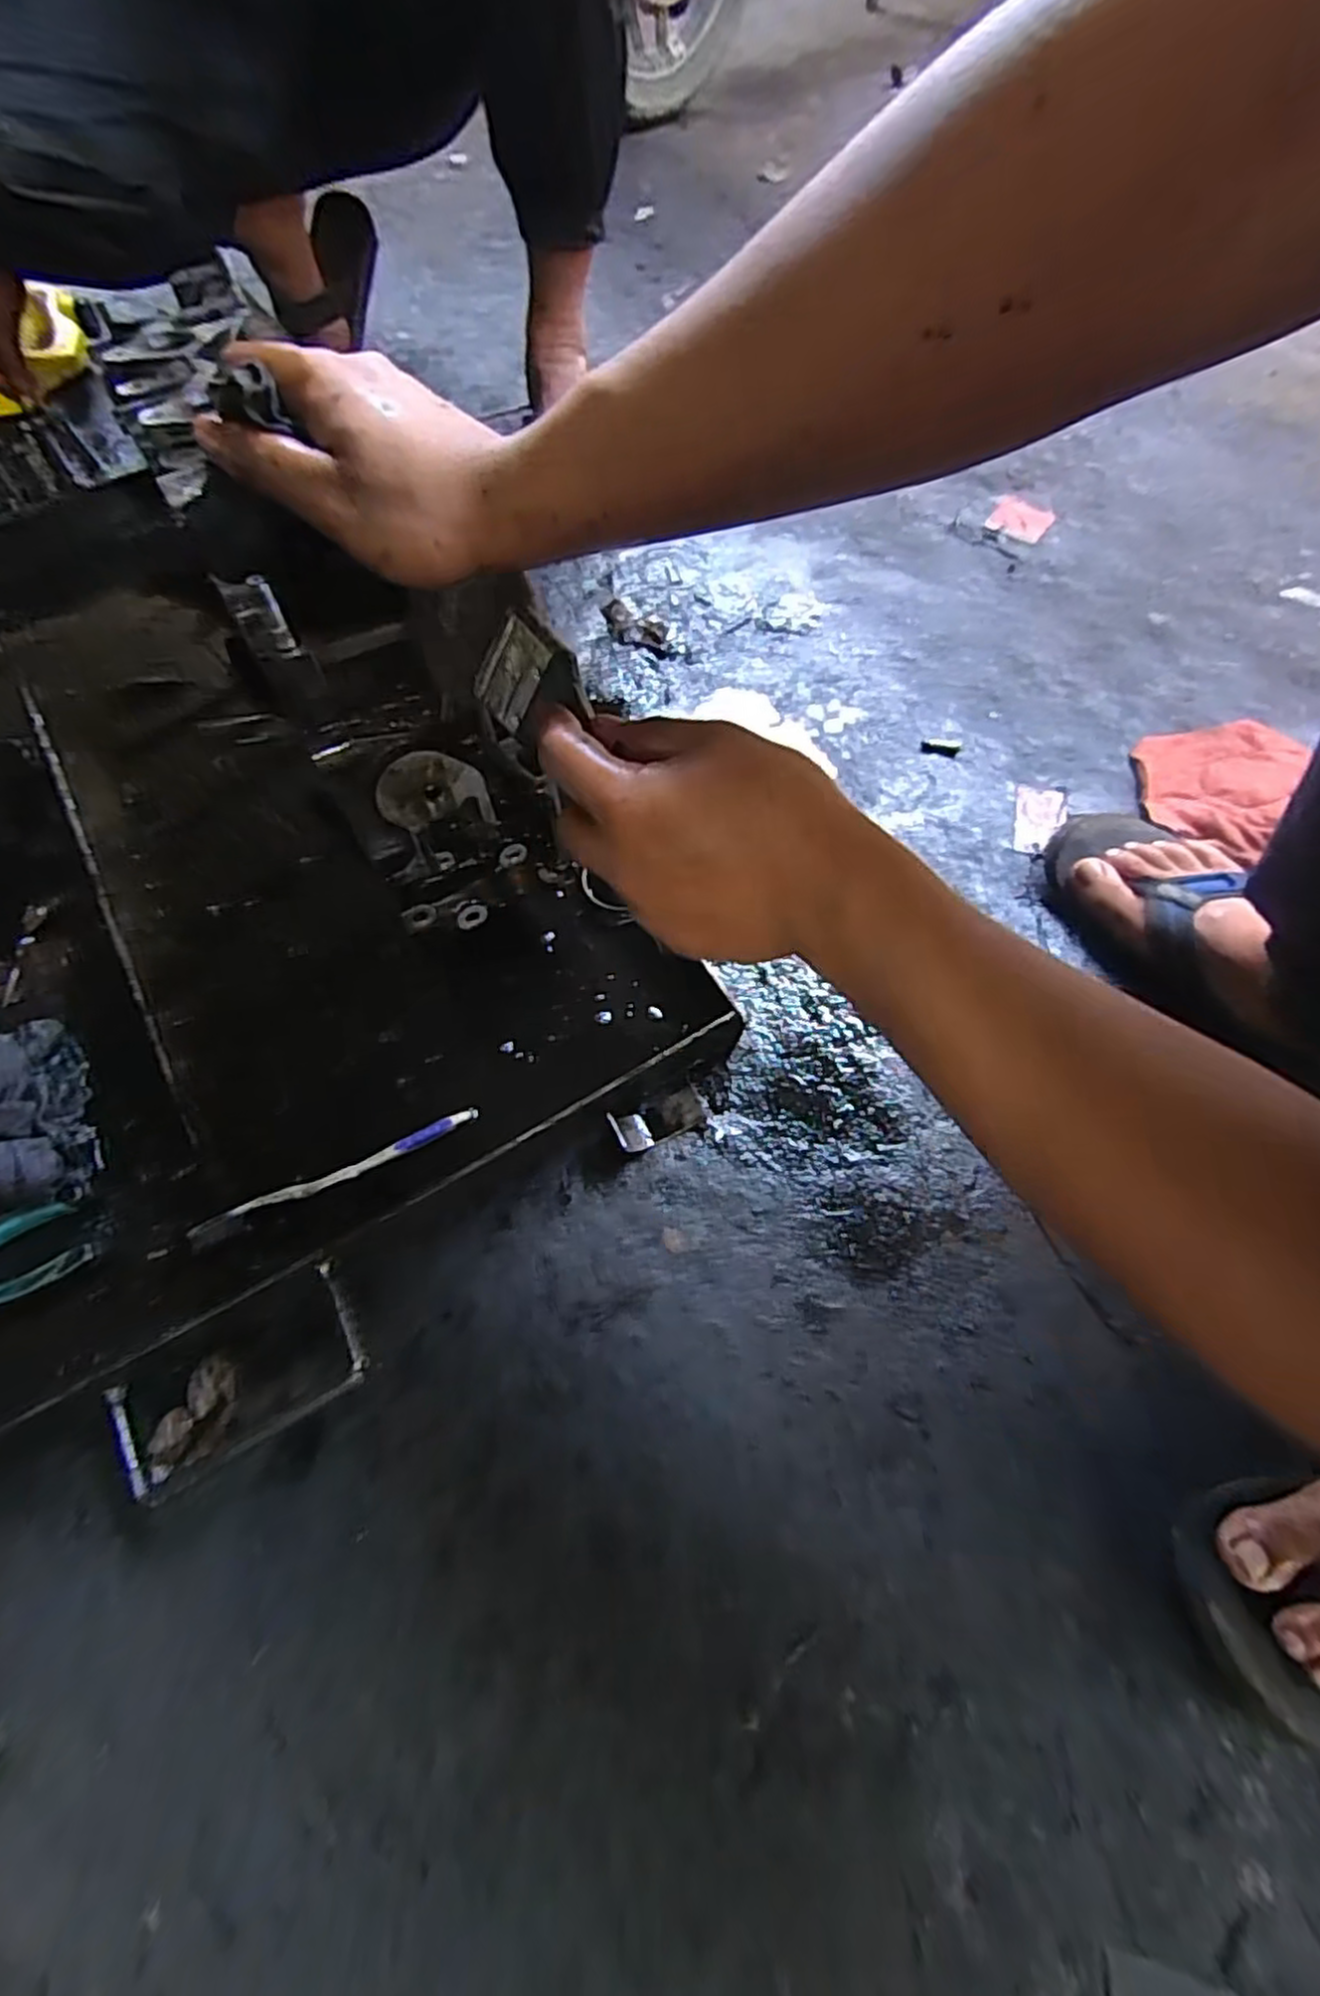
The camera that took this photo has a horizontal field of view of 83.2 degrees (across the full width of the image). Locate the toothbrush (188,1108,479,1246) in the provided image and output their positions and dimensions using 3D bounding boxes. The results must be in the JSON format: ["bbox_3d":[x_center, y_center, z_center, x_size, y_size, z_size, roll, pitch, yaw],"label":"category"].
[{"bbox_3d":[-0.203,0.110,0.472,0.179,0.007,0.016,-25,66,-13],"label":"toothbrush"}]

